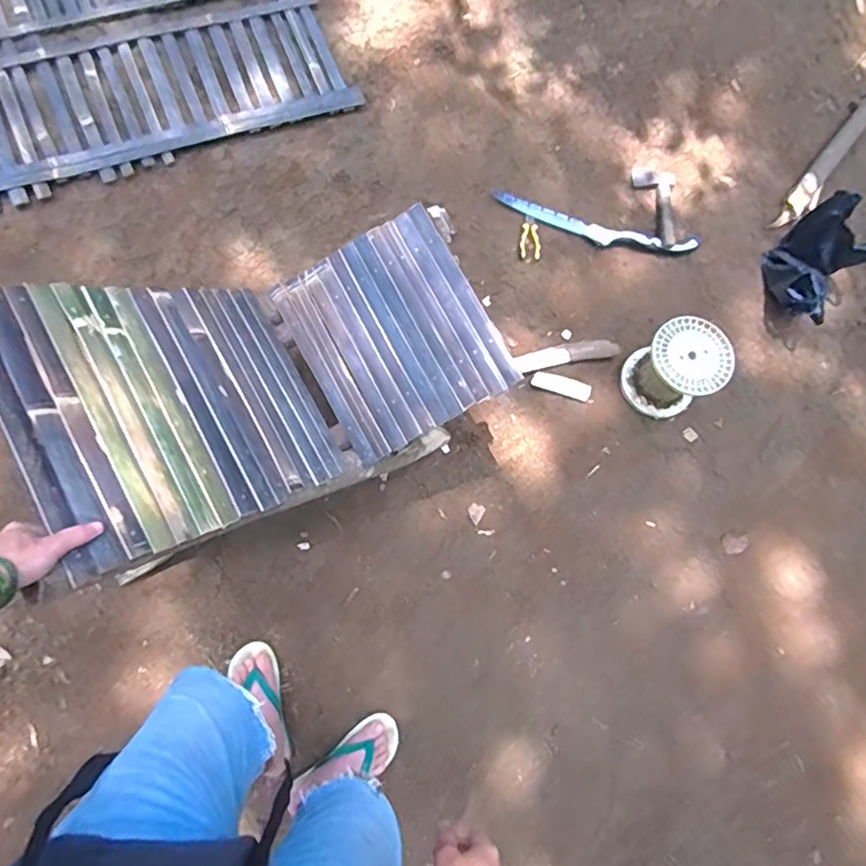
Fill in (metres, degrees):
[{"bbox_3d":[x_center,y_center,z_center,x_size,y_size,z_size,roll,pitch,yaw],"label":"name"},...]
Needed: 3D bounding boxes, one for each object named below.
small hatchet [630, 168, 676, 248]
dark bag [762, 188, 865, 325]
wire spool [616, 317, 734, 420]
[{"bbox_3d":[0.624,-0.645,1.631,0.130,0.027,0.254,8,73,2],"label":"small hatchet"},{"bbox_3d":[1.041,-0.461,1.556,0.278,0.205,0.231,-39,77,-11],"label":"dark bag"},{"bbox_3d":[0.608,-0.156,1.446,0.188,0.211,0.194,0,73,-1],"label":"wire spool"}]

